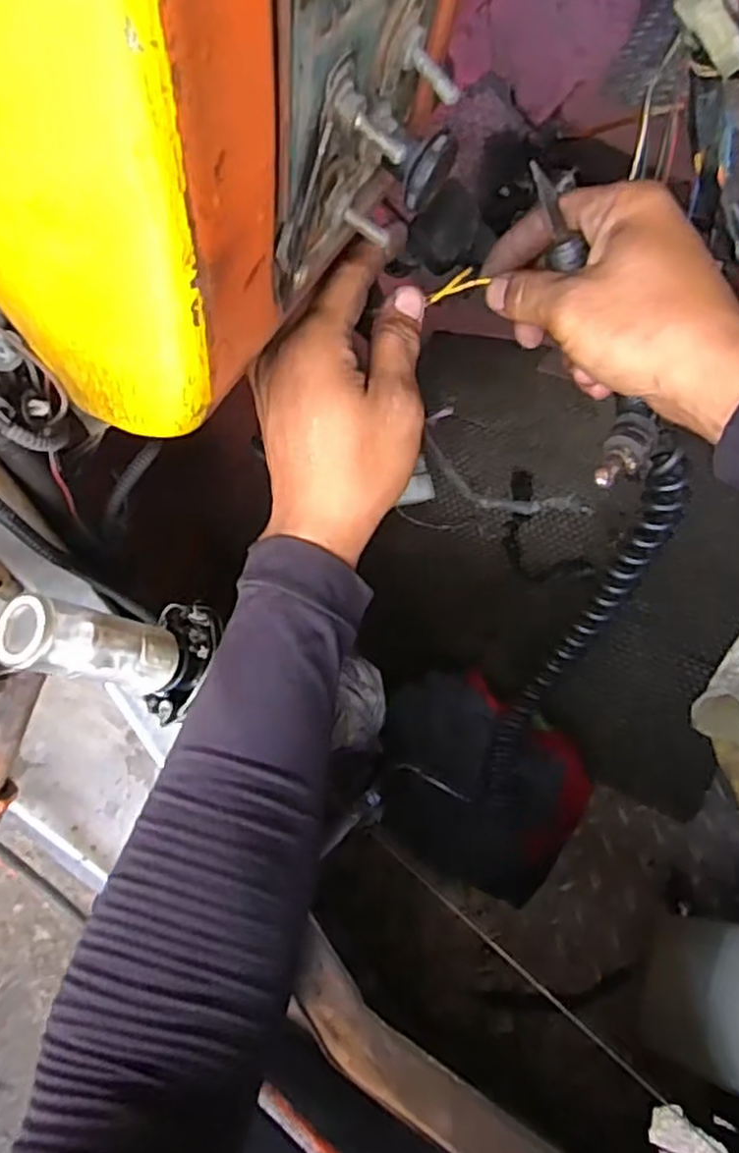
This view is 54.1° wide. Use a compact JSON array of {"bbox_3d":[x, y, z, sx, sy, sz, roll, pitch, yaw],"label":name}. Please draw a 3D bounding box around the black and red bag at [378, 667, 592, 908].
[{"bbox_3d":[0.082,0.161,0.577,0.168,0.046,0.144,33,69,19],"label":"black and red bag"}]

